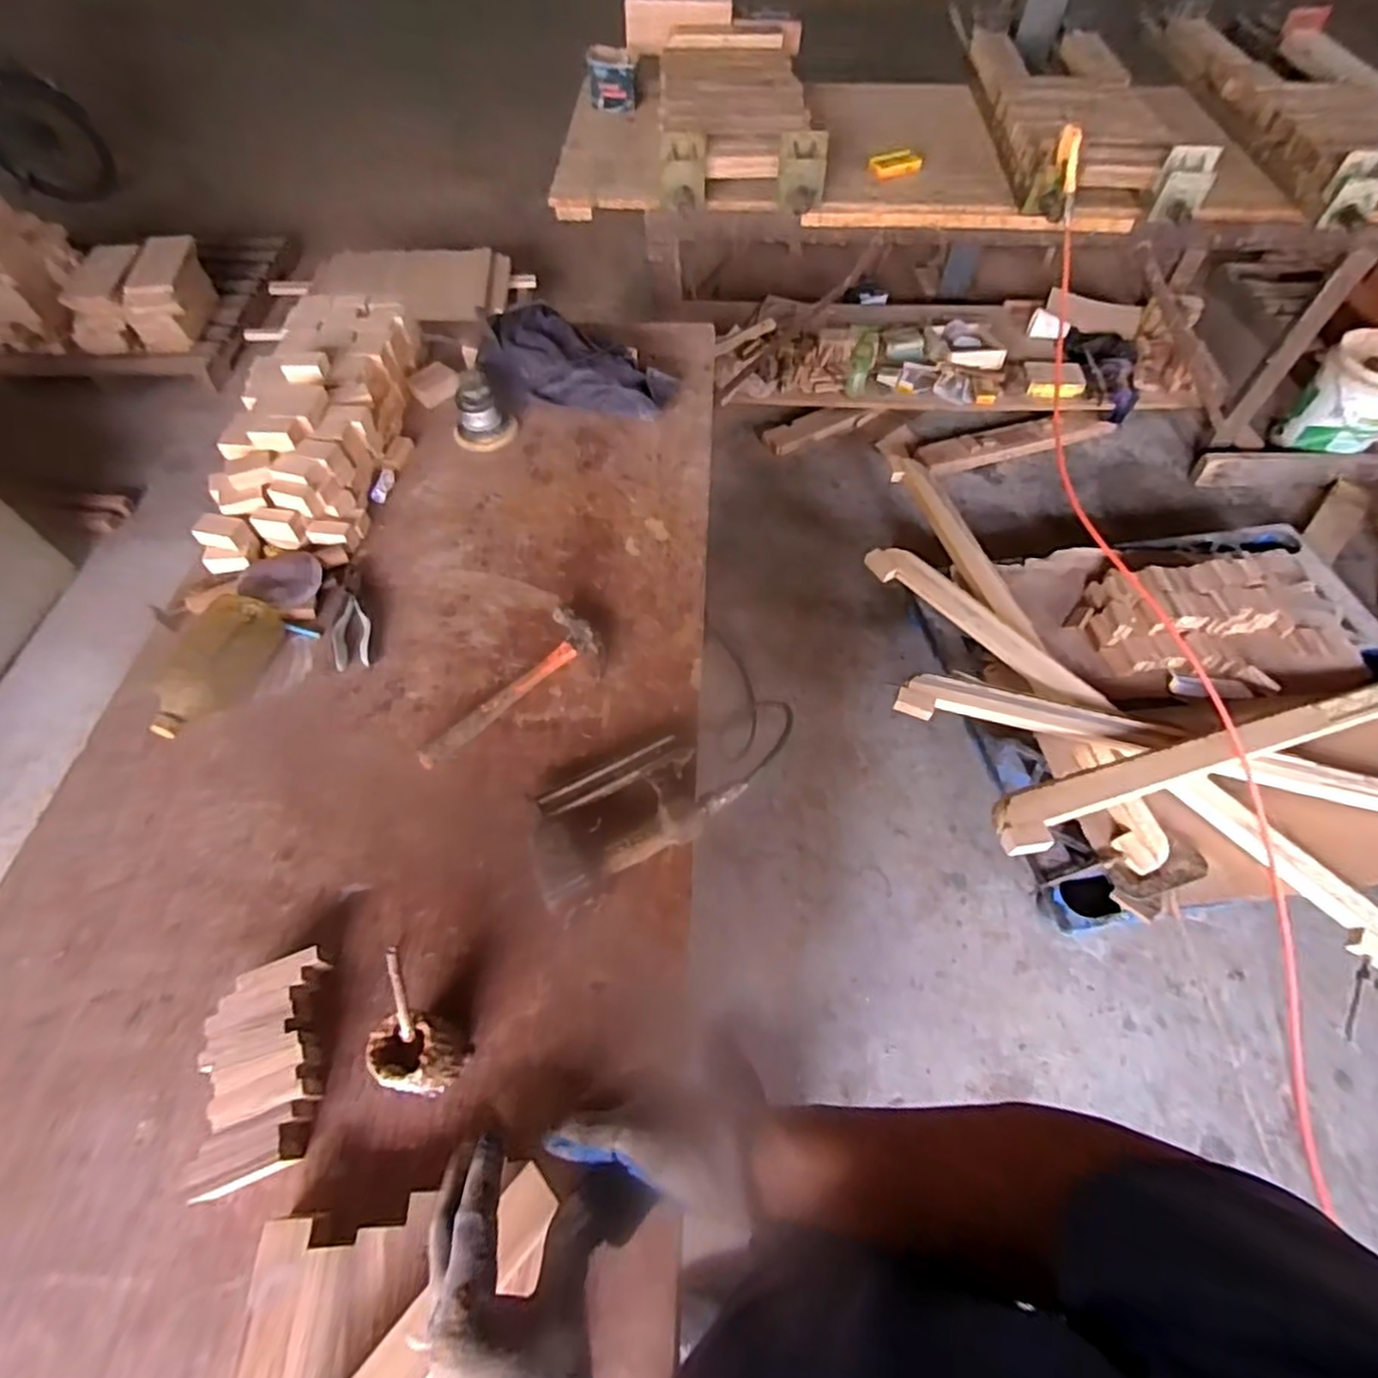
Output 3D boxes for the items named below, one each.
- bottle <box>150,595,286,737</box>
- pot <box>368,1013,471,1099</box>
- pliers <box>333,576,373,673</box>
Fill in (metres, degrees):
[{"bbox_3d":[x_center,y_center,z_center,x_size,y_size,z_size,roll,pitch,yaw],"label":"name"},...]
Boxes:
[{"bbox_3d":[-0.666,-0.034,0.933,0.096,0.066,0.220,15,58,9],"label":"bottle"},{"bbox_3d":[-0.268,0.363,0.660,0.072,0.098,0.066,0,57,-1],"label":"pot"},{"bbox_3d":[-0.509,-0.104,1.015,0.050,0.016,0.176,-9,58,-6],"label":"pliers"}]

